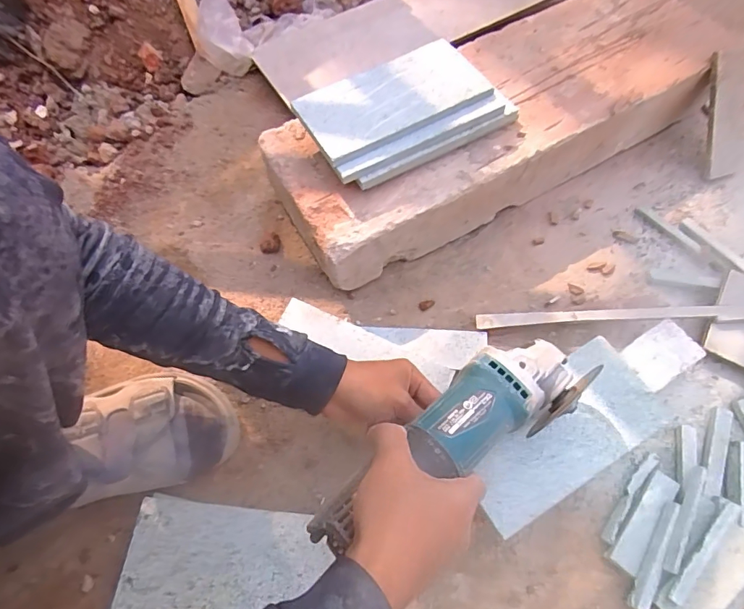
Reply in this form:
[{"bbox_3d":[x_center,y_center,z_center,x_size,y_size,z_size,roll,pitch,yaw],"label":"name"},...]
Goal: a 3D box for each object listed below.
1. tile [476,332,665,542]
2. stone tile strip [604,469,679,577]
[{"bbox_3d":[0.174,0.117,0.425,0.195,0.008,0.093,-30,63,-12],"label":"tile"},{"bbox_3d":[0.254,0.201,0.427,0.026,0.004,0.100,28,64,37],"label":"stone tile strip"}]

